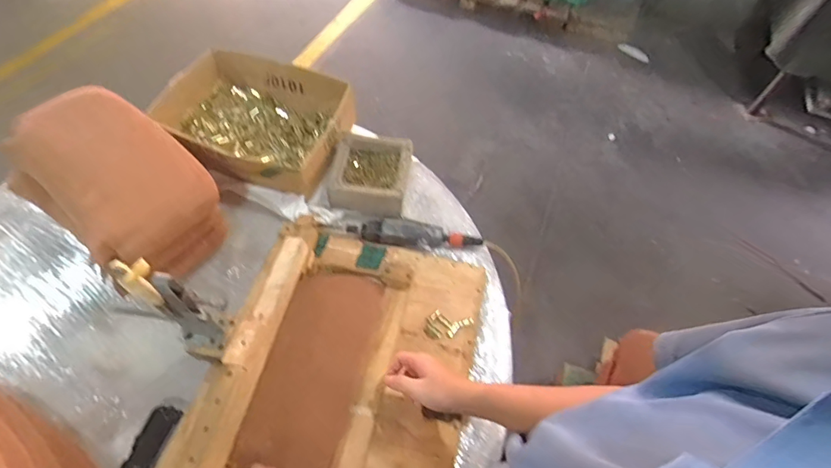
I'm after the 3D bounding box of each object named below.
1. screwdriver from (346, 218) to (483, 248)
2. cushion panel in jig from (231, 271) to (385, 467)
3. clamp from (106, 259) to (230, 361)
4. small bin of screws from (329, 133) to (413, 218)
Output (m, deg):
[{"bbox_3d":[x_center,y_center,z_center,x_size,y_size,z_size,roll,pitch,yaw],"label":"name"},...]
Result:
[{"bbox_3d":[0.001,0.001,0.940,0.284,0.052,0.062,5,57,0],"label":"screwdriver"},{"bbox_3d":[-0.163,0.209,0.731,0.145,0.030,0.333,12,58,7],"label":"cushion panel in jig"},{"bbox_3d":[-0.326,0.110,0.623,0.097,0.204,0.059,9,57,2],"label":"clamp"},{"bbox_3d":[-0.098,-0.130,0.983,0.164,0.065,0.177,9,57,2],"label":"small bin of screws"}]

